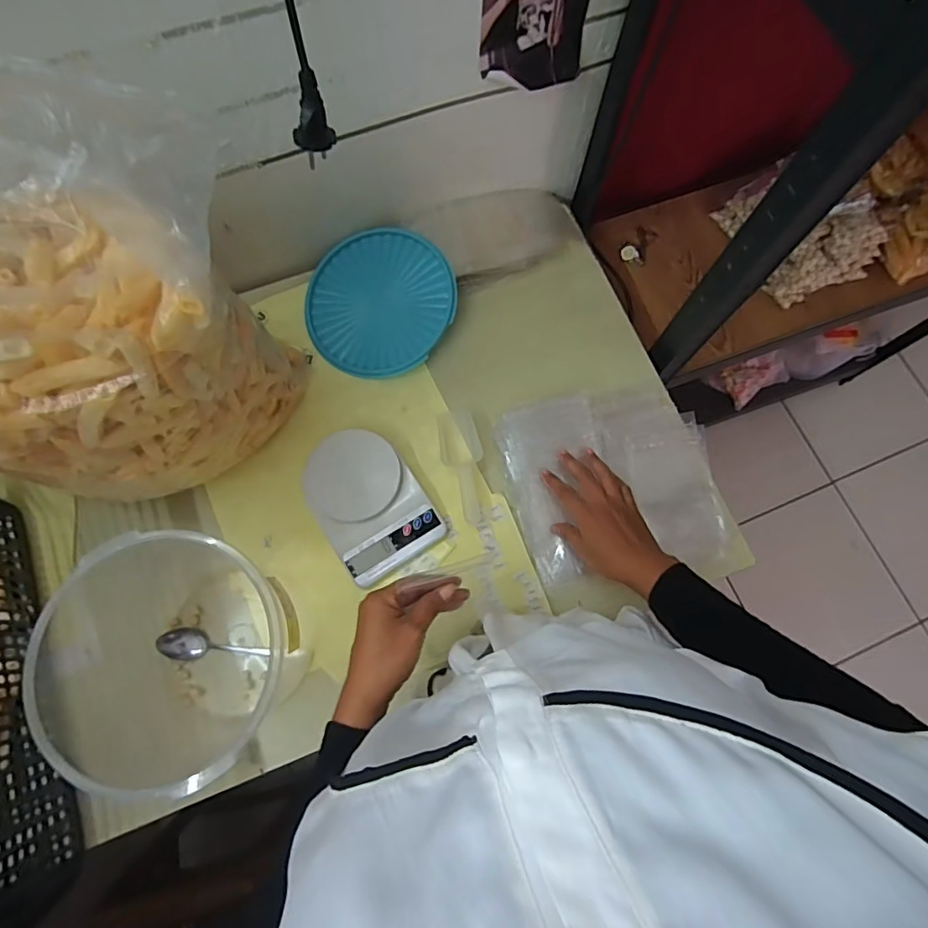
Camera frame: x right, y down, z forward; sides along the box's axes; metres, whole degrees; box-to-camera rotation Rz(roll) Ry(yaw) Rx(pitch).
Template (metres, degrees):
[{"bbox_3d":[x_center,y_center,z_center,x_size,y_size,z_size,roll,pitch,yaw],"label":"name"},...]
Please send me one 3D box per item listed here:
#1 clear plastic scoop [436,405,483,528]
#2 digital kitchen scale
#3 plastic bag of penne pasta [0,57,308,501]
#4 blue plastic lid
[{"bbox_3d":[0.001,-0.001,0.649,0.051,0.023,0.150,-12,76,-4],"label":"clear plastic scoop"},{"bbox_3d":[-0.118,0.044,0.628,0.128,0.036,0.176,-33,78,-9],"label":"digital kitchen scale"},{"bbox_3d":[-0.314,-0.098,0.465,0.270,0.409,0.240,17,76,4],"label":"plastic bag of penne pasta"},{"bbox_3d":[-0.117,-0.222,0.699,0.203,0.012,0.196,-1,84,10],"label":"blue plastic lid"}]

